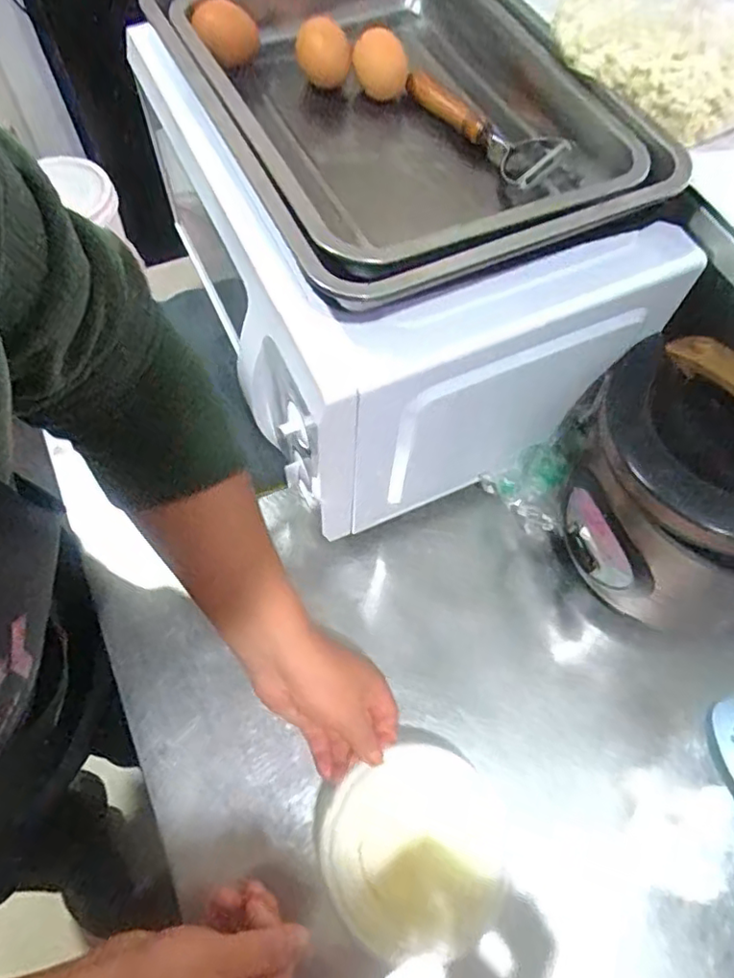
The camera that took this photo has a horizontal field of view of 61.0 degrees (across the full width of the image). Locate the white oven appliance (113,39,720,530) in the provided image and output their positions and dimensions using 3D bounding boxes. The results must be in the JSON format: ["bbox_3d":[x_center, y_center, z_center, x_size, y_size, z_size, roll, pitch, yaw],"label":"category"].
[{"bbox_3d":[0.008,-0.214,0.594,0.332,0.227,0.415,-25,65,-14],"label":"white oven appliance"}]

